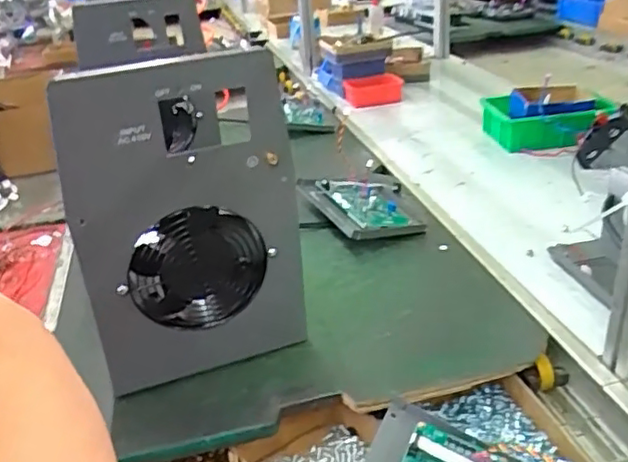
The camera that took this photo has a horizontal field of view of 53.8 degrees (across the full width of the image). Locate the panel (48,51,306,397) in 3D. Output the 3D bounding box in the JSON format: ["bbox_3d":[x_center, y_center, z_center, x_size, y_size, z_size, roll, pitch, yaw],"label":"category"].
[{"bbox_3d":[-0.131,0.010,0.657,0.225,0.357,0.073,-11,28,-11],"label":"panel"}]

